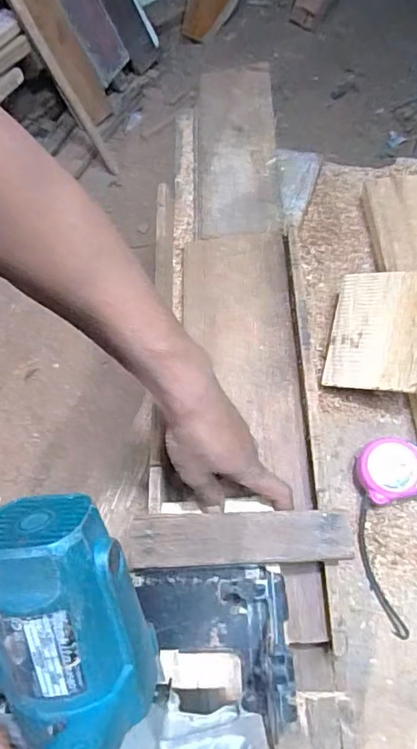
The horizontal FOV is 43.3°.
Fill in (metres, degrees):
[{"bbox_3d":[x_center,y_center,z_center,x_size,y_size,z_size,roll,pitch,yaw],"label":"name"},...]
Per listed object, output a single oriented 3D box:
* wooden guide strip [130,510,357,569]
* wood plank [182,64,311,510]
[{"bbox_3d":[0.026,0.143,0.456,0.189,0.011,0.043,-4,67,7],"label":"wooden guide strip"},{"bbox_3d":[0.030,-0.168,0.649,0.121,0.015,0.634,-7,62,12],"label":"wood plank"}]

